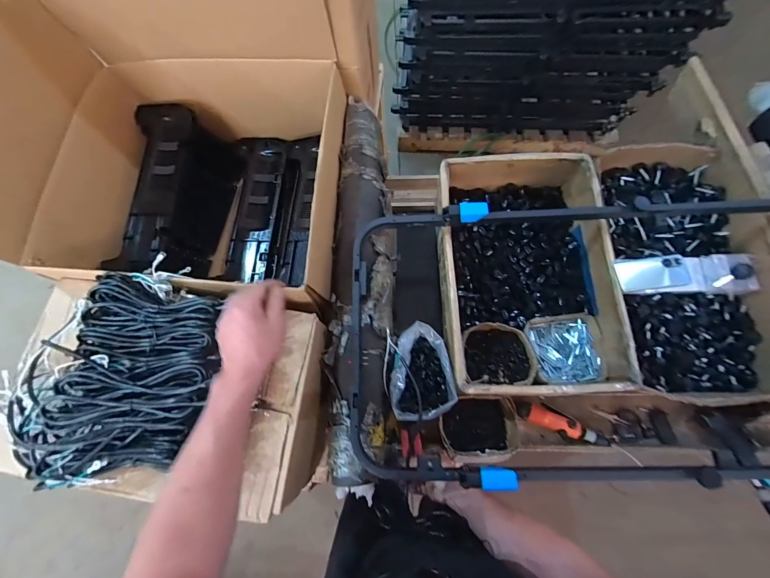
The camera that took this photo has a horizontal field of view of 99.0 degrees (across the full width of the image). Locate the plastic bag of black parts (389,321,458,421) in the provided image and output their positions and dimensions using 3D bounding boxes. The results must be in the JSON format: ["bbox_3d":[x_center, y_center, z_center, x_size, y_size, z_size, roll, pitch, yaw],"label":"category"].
[{"bbox_3d":[0.069,0.162,0.658,0.123,0.061,0.177,-9,74,-3],"label":"plastic bag of black parts"}]

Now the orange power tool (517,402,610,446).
[{"bbox_3d":[0.411,0.319,0.772,0.204,0.056,0.060,28,76,8],"label":"orange power tool"}]

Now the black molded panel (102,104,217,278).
[{"bbox_3d":[-0.566,-0.246,0.874,0.171,0.148,0.448,-1,74,0],"label":"black molded panel"}]

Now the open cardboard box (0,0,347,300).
[{"bbox_3d":[-0.427,-0.291,0.706,0.625,0.501,0.524,3,74,1],"label":"open cardboard box"}]

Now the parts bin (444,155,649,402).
[{"bbox_3d":[0.315,-0.041,0.760,0.370,0.144,0.530,-1,74,0],"label":"parts bin"}]

